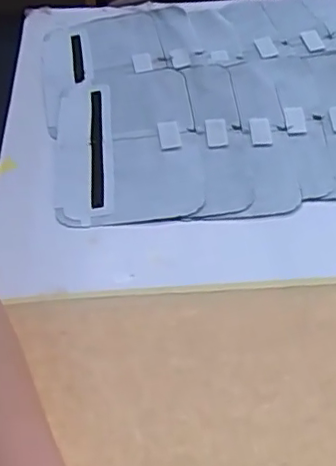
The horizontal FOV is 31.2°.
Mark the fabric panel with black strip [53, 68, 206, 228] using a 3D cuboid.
[{"bbox_3d":[-0.041,-0.086,0.567,0.133,0.012,0.195,-8,50,0],"label":"fabric panel with black strip"}]

